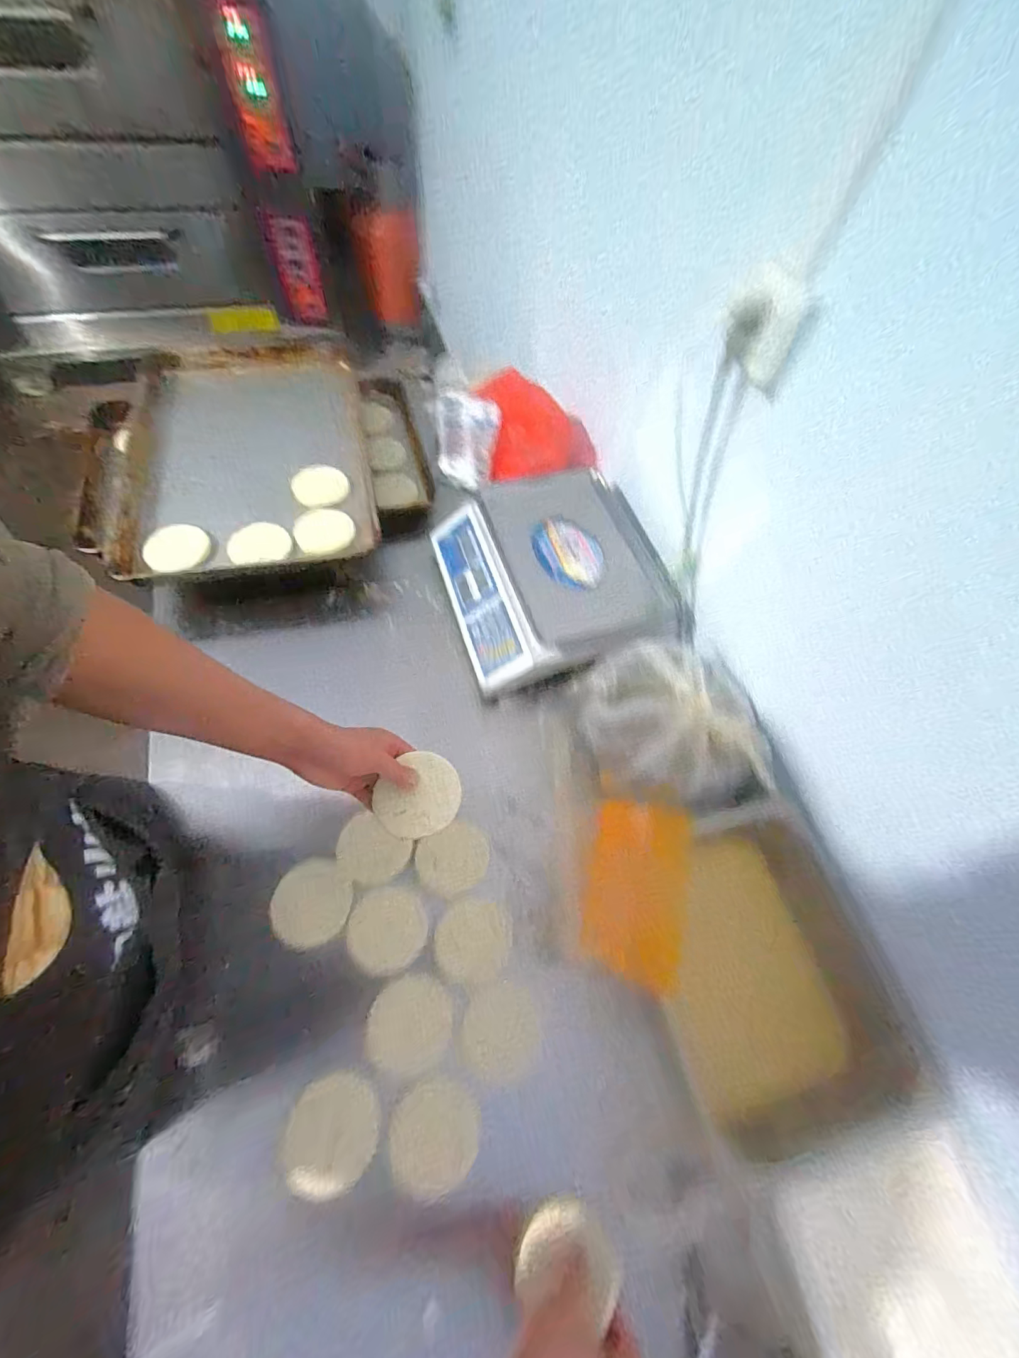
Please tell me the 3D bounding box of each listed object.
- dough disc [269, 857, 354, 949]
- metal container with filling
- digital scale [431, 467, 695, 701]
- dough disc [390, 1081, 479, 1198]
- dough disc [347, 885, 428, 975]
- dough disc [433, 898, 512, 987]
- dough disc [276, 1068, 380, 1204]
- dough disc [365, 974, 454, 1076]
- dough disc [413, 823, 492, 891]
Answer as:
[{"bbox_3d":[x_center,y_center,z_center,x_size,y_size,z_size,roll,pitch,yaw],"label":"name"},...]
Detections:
[{"bbox_3d":[-0.253,0.286,0.620,0.095,0.007,0.100,2,62,-5],"label":"dough disc"},{"bbox_3d":[0.305,0.339,0.580,0.250,0.077,0.346,-8,63,-10],"label":"metal container with filling"},{"bbox_3d":[0.061,-0.170,0.817,0.333,0.101,0.372,-14,64,-13],"label":"digital scale"},{"bbox_3d":[-0.076,0.475,0.505,0.091,0.016,0.088,2,62,-5],"label":"dough disc"},{"bbox_3d":[-0.153,0.313,0.610,0.094,0.009,0.093,2,62,-5],"label":"dough disc"},{"bbox_3d":[-0.045,0.328,0.609,0.092,0.006,0.088,2,62,-5],"label":"dough disc"},{"bbox_3d":[-0.185,0.469,0.503,0.096,0.008,0.092,0,47,0],"label":"dough disc"},{"bbox_3d":[-0.116,0.396,0.559,0.096,0.012,0.088,2,62,-5],"label":"dough disc"},{"bbox_3d":[-0.074,0.237,0.649,0.094,0.004,0.080,-25,67,-18],"label":"dough disc"}]

